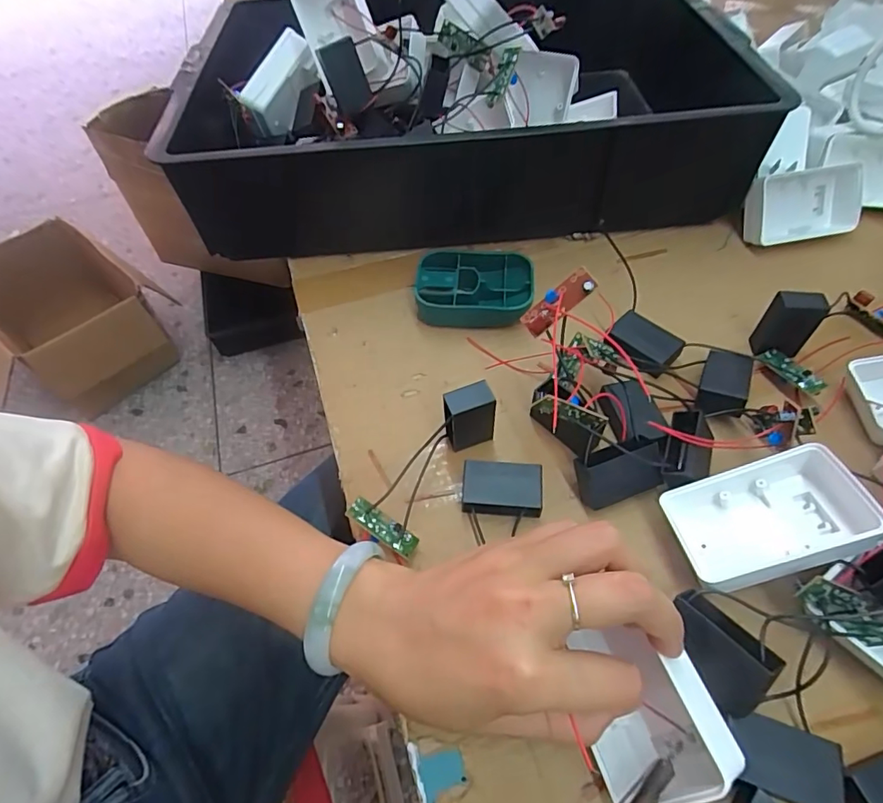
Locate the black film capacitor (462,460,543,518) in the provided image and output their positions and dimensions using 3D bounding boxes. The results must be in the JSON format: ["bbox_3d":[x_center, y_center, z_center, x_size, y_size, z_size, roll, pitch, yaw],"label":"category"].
[{"bbox_3d":[0.037,0.056,0.306,0.047,0.018,0.033,3,55,6],"label":"black film capacitor"}]

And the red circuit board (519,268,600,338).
[{"bbox_3d":[0.065,-0.056,0.280,0.044,0.011,0.016,-39,56,15],"label":"red circuit board"}]

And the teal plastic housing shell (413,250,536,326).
[{"bbox_3d":[0.027,-0.090,0.406,0.091,0.025,0.067,5,55,7],"label":"teal plastic housing shell"}]

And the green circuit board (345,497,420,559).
[{"bbox_3d":[-0.034,0.072,0.289,0.044,0.004,0.014,36,61,-3],"label":"green circuit board"}]

